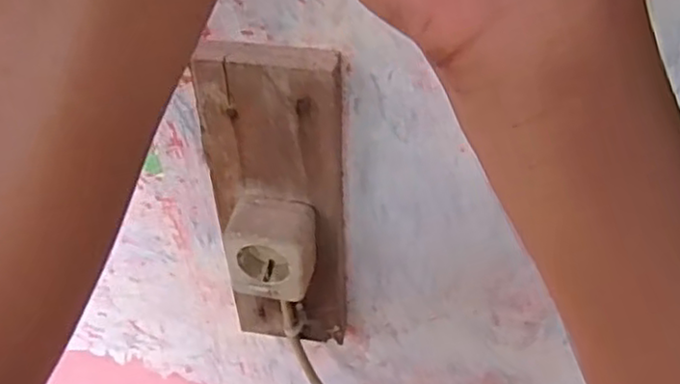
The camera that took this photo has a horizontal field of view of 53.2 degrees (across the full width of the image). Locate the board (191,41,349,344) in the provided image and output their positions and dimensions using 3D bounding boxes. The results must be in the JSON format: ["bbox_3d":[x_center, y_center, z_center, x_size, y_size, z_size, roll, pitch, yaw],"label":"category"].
[{"bbox_3d":[-0.044,0.016,0.503,0.096,0.277,0.027,3,43,3],"label":"board"}]

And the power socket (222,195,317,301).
[{"bbox_3d":[-0.050,0.039,0.486,0.060,0.058,0.044,6,44,6],"label":"power socket"}]

